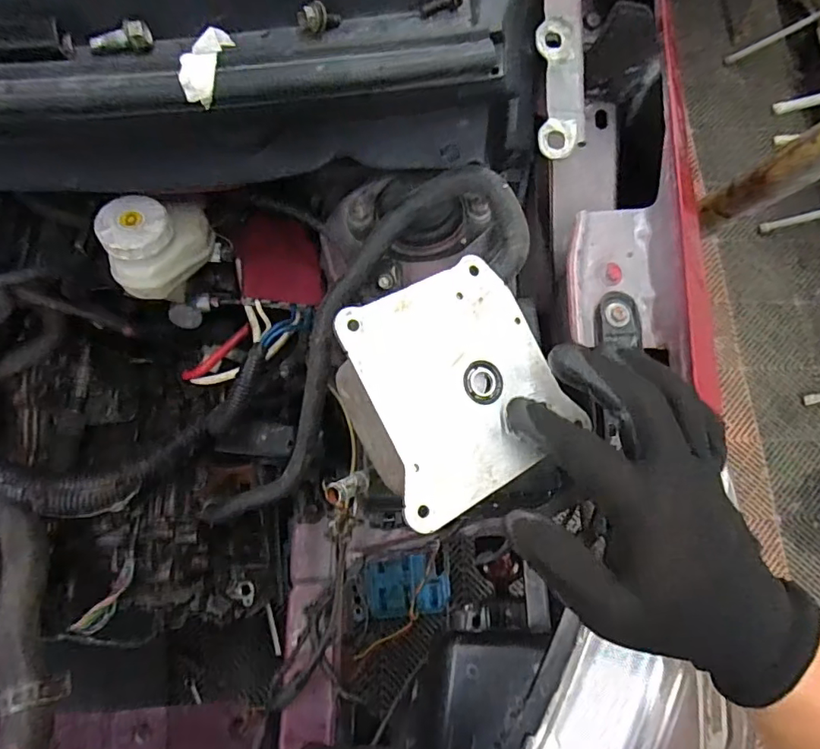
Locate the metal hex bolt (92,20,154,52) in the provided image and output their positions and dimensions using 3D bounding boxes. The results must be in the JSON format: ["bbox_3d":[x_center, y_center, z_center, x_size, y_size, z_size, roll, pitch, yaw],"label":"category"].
[{"bbox_3d":[-0.174,-0.201,0.326,0.034,0.013,0.012,-7,73,-4],"label":"metal hex bolt"}]

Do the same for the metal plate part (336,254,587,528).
[{"bbox_3d":[0.029,0.005,0.306,0.118,0.005,0.121,-28,90,-23],"label":"metal plate part"}]

